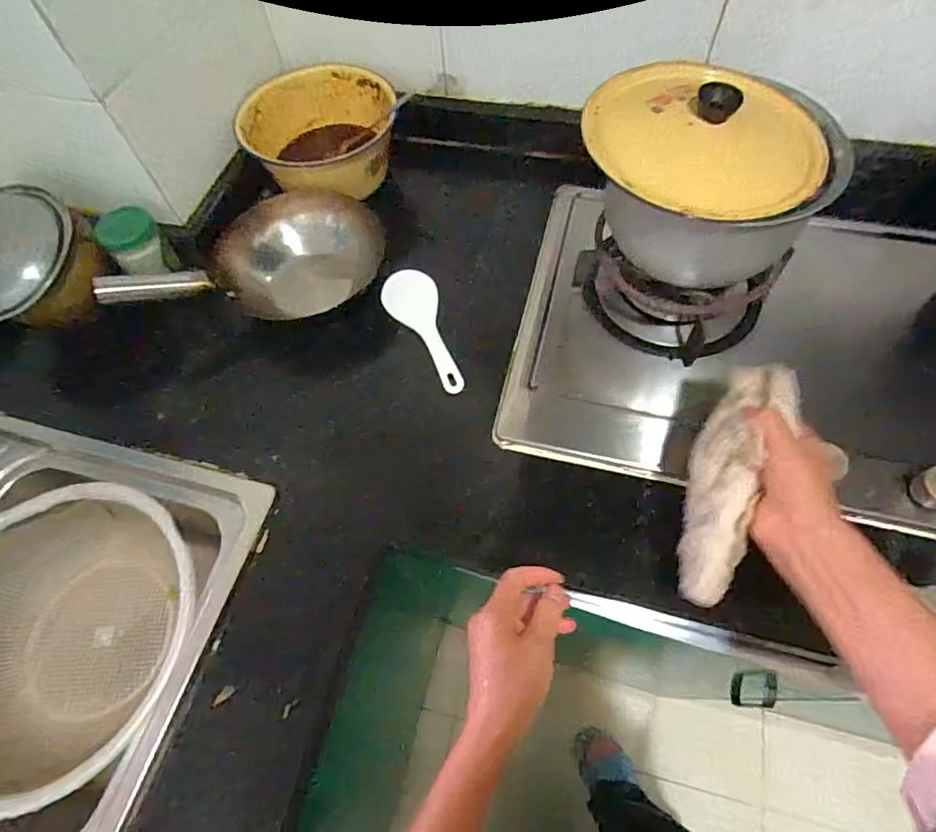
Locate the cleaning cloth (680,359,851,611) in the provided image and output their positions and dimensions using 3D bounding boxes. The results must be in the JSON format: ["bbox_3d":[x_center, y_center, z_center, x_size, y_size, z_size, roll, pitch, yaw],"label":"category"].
[{"bbox_3d":[0.209,0.048,0.427,0.059,0.060,0.198,19,78,13],"label":"cleaning cloth"}]

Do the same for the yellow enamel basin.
[{"bbox_3d":[-0.197,-0.384,0.742,0.205,0.085,0.193,-2,63,3],"label":"yellow enamel basin"}]

